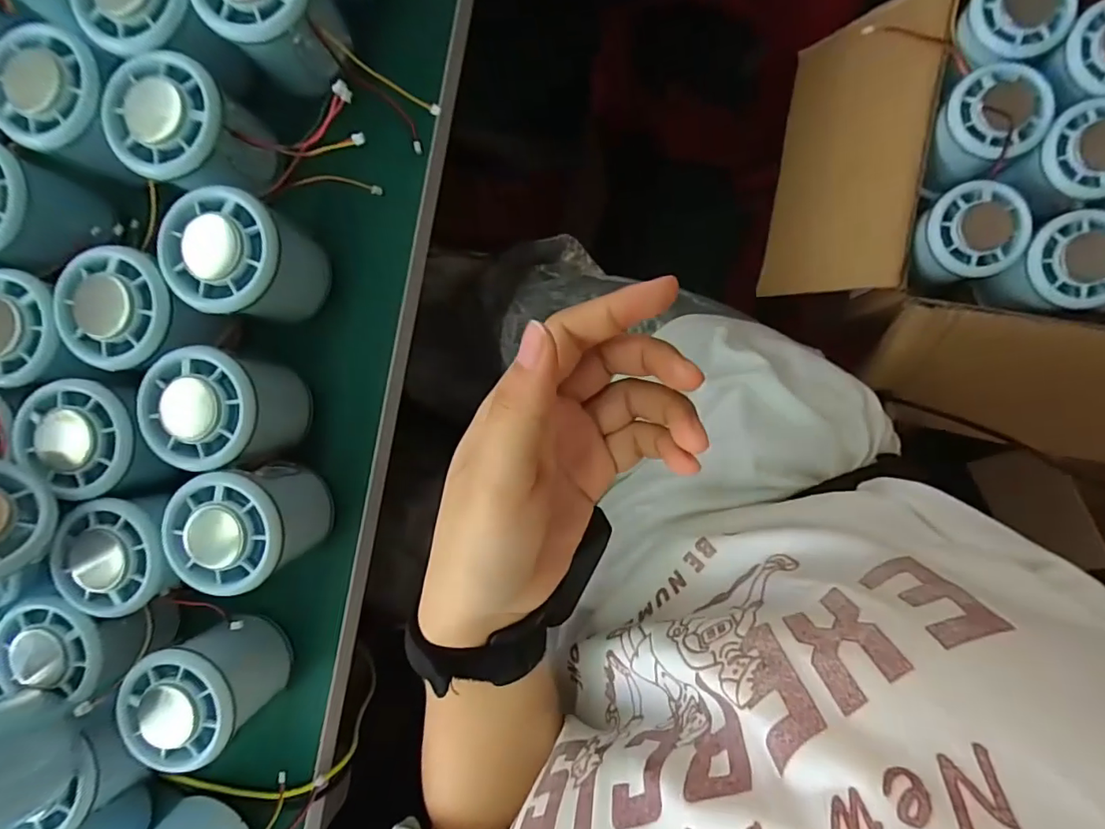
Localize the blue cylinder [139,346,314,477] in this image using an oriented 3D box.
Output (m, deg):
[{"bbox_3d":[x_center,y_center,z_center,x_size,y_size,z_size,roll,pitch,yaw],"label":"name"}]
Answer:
[{"bbox_3d":[-0.162,-0.003,0.267,0.055,0.054,0.057,-4,91,7],"label":"blue cylinder"}]

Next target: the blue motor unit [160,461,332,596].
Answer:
[{"bbox_3d":[-0.147,0.054,0.267,0.054,0.058,0.054,0,91,7],"label":"blue motor unit"}]

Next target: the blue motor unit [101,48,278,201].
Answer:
[{"bbox_3d":[-0.175,-0.137,0.265,0.056,0.051,0.054,0,91,7],"label":"blue motor unit"}]

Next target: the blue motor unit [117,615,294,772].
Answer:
[{"bbox_3d":[-0.170,0.136,0.271,0.056,0.061,0.054,0,91,7],"label":"blue motor unit"}]

